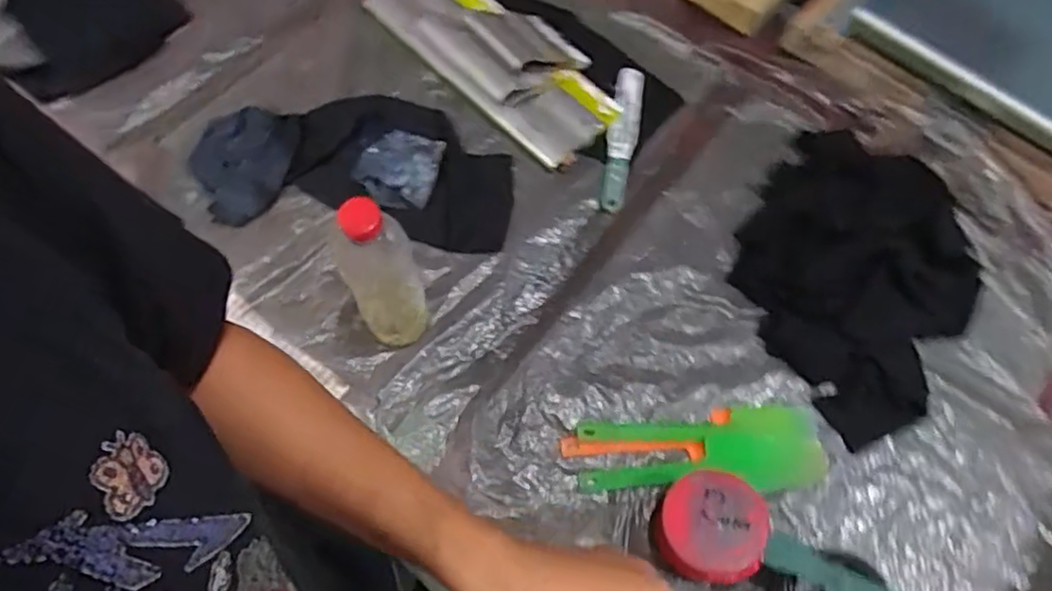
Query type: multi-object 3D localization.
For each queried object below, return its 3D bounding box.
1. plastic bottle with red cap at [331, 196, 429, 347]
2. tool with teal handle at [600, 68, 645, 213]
[{"bbox_3d":[-0.139,-0.020,0.609,0.051,0.235,0.066,-41,73,-17],"label":"plastic bottle with red cap"},{"bbox_3d":[0.119,-0.202,0.813,0.037,0.017,0.212,11,66,4],"label":"tool with teal handle"}]

